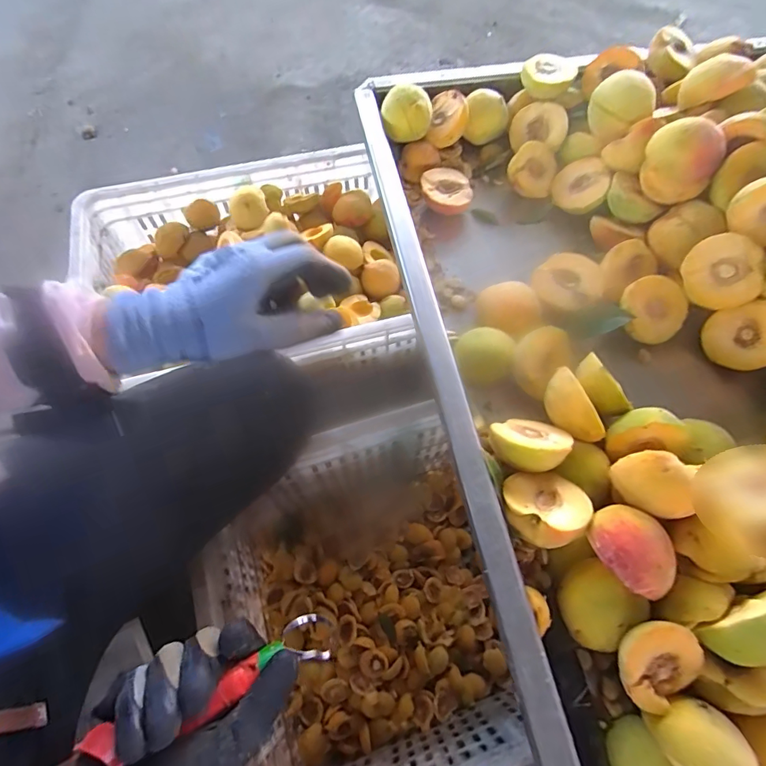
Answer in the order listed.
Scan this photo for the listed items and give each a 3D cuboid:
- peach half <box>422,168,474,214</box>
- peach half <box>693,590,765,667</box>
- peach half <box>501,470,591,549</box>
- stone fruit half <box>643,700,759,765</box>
[{"bbox_3d":[0.070,-0.209,0.501,0.056,0.031,0.049,15,65,6],"label":"peach half"},{"bbox_3d":[0.229,0.151,0.274,0.050,0.041,0.032,-32,70,-15],"label":"peach half"},{"bbox_3d":[0.117,0.090,0.328,0.058,0.023,0.057,25,35,33],"label":"peach half"},{"bbox_3d":[0.185,0.209,0.250,0.040,0.027,0.047,-20,67,-10],"label":"stone fruit half"}]

